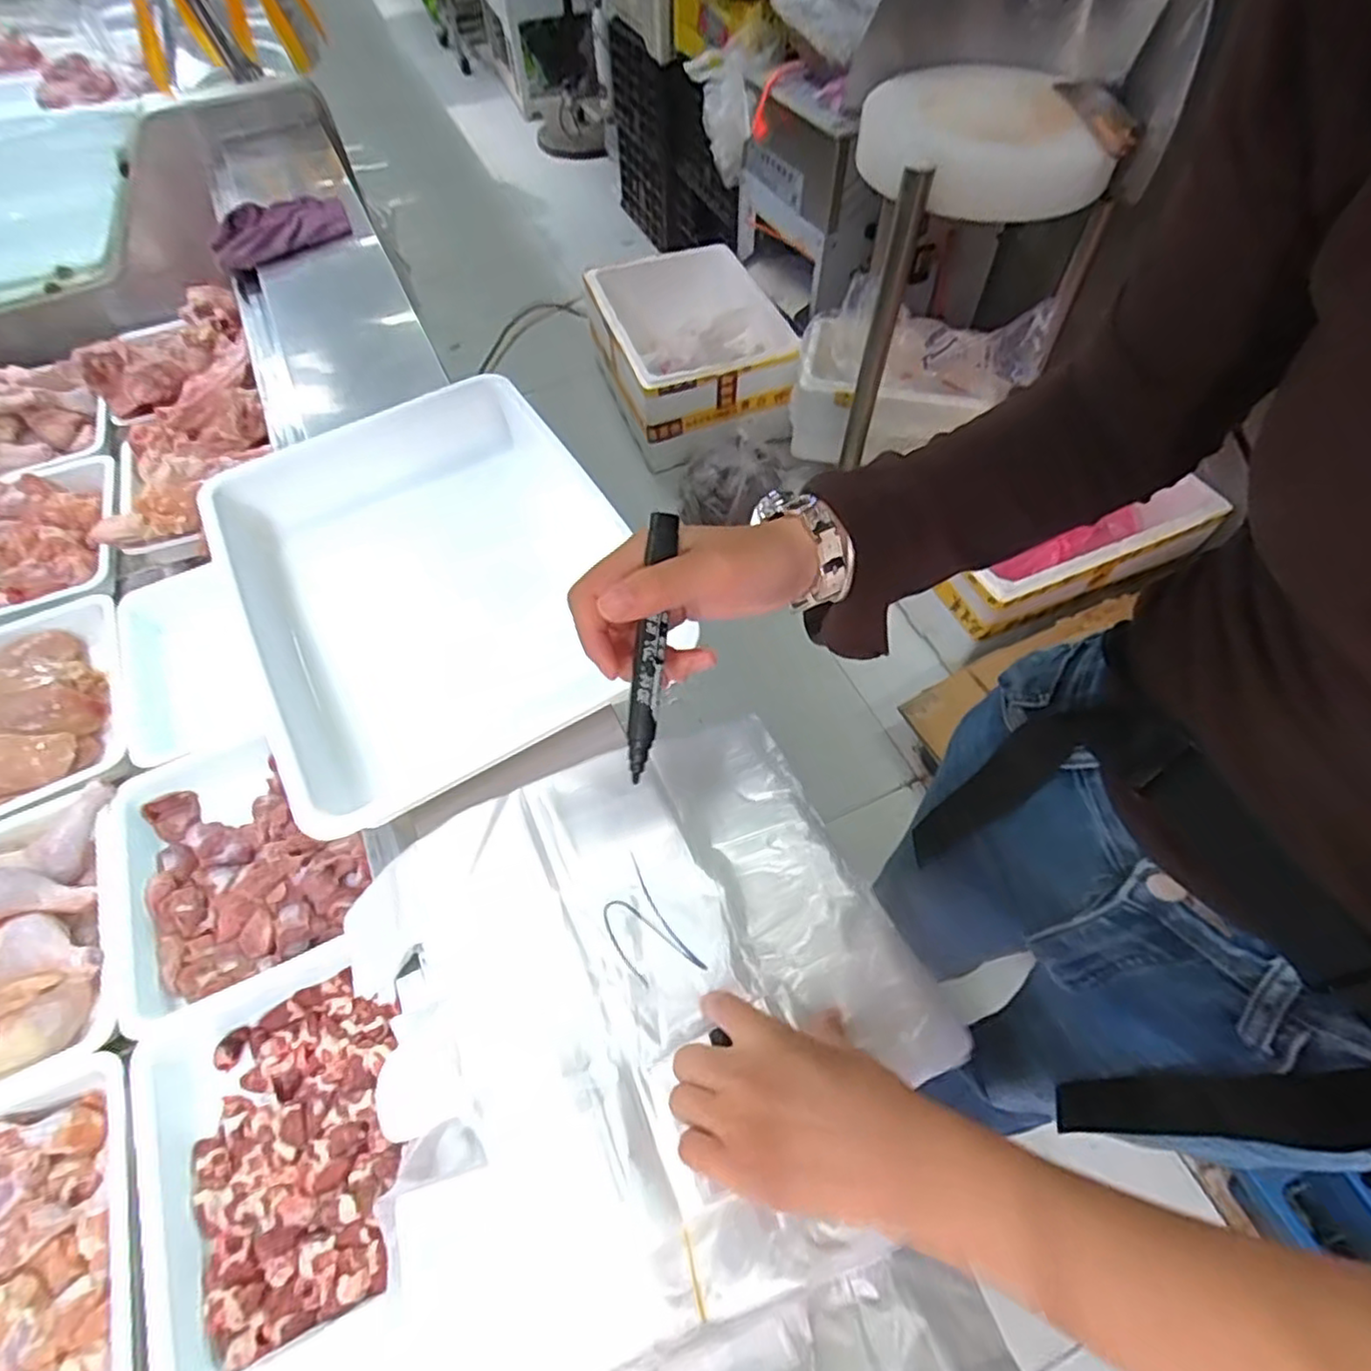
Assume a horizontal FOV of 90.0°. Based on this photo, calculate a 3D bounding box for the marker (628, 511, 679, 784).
[{"bbox_3d":[-0.015,-0.017,0.300,0.012,0.011,0.116,7,93,6],"label":"marker"}]

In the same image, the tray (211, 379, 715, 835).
[{"bbox_3d":[-0.208,-0.088,0.573,0.294,0.066,0.384,-28,61,-16],"label":"tray"}]

